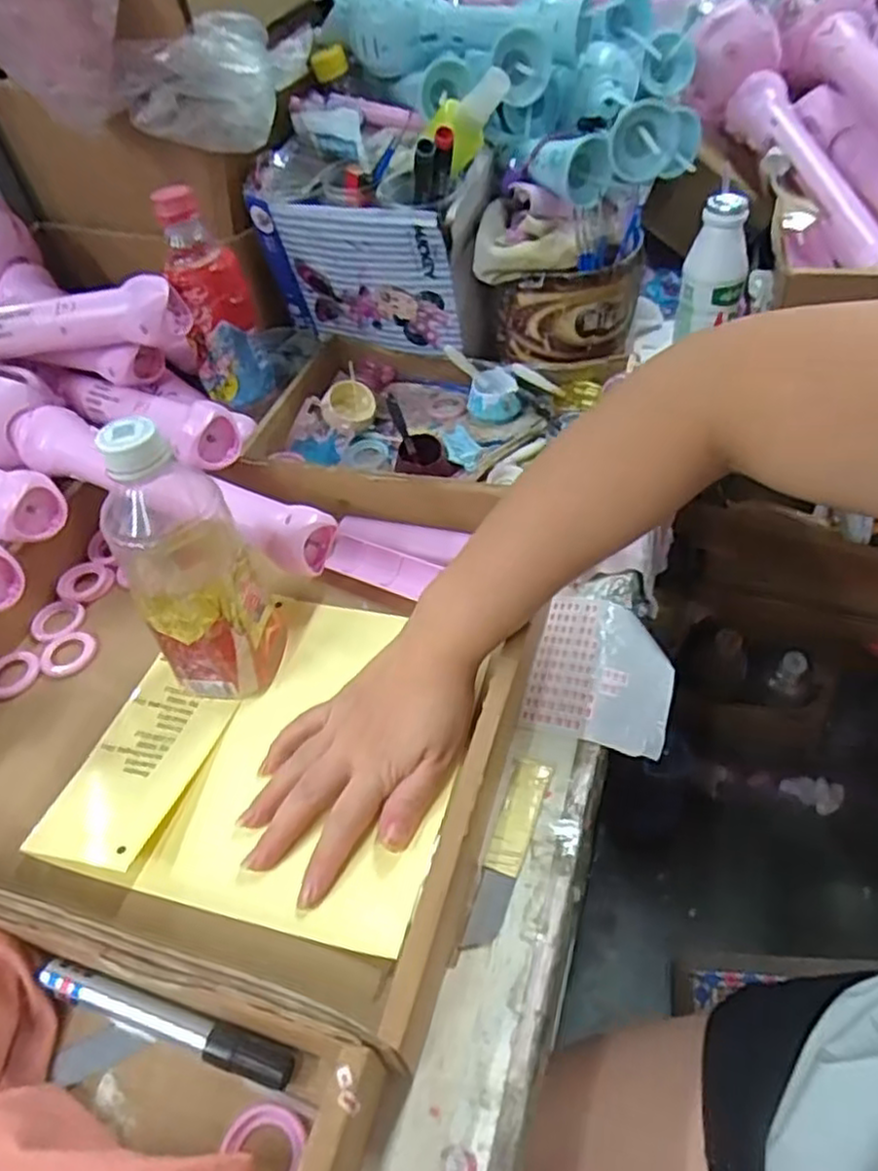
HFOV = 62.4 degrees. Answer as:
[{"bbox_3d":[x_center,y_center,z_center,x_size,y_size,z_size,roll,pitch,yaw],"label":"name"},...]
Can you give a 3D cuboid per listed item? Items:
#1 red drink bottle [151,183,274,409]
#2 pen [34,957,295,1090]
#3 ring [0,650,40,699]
[{"bbox_3d":[-0.177,-0.220,0.577,0.052,0.161,0.051,8,49,13],"label":"red drink bottle"},{"bbox_3d":[-0.129,0.200,0.334,0.134,0.012,0.016,11,50,15],"label":"pen"},{"bbox_3d":[-0.294,0.061,0.499,0.033,0.005,0.037,33,59,30],"label":"ring"}]

